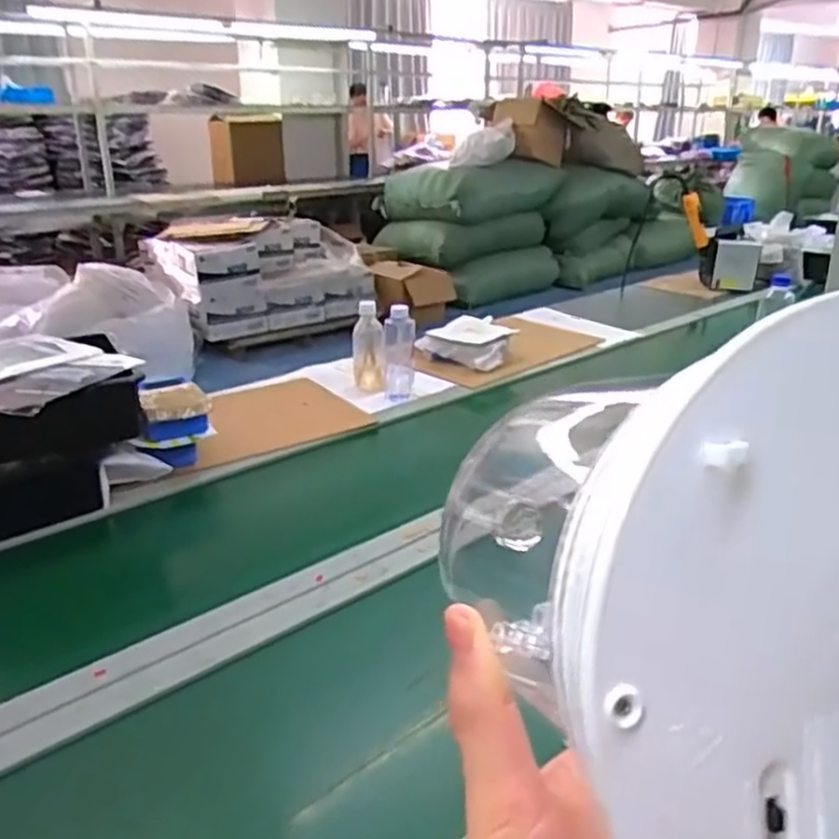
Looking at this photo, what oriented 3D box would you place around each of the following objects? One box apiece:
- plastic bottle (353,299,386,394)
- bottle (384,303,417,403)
[{"bbox_3d":[-0.100,-0.143,1.481,0.063,0.169,0.052,-2,23,-3],"label":"plastic bottle"},{"bbox_3d":[-0.038,-0.130,1.434,0.062,0.172,0.058,-2,23,-3],"label":"bottle"}]

